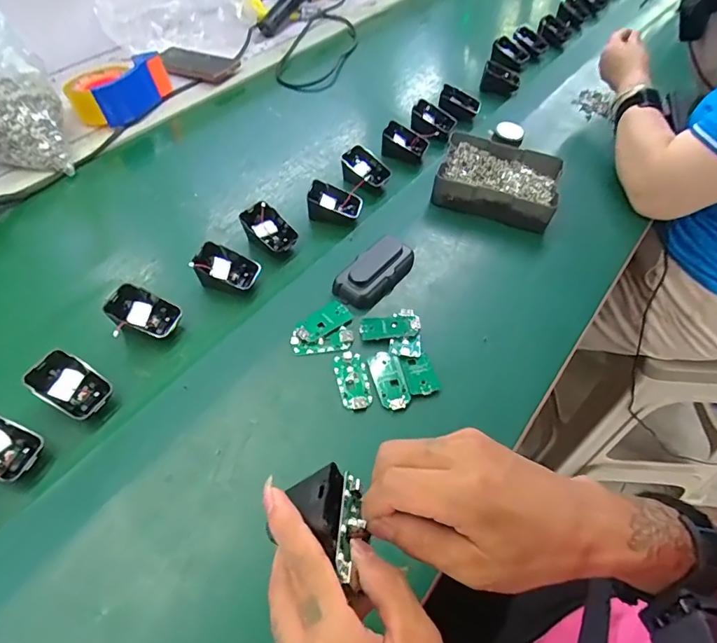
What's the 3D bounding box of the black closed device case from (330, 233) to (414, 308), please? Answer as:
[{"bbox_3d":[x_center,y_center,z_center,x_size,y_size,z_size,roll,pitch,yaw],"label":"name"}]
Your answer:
[{"bbox_3d":[0.021,-0.055,0.550,0.053,0.036,0.100,30,59,19],"label":"black closed device case"}]

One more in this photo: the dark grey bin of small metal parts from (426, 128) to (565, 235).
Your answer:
[{"bbox_3d":[0.191,-0.193,0.650,0.159,0.044,0.121,15,55,10],"label":"dark grey bin of small metal parts"}]

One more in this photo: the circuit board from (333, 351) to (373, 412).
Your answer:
[{"bbox_3d":[-0.006,0.058,0.473,0.031,0.006,0.062,-10,55,-8],"label":"circuit board"}]

